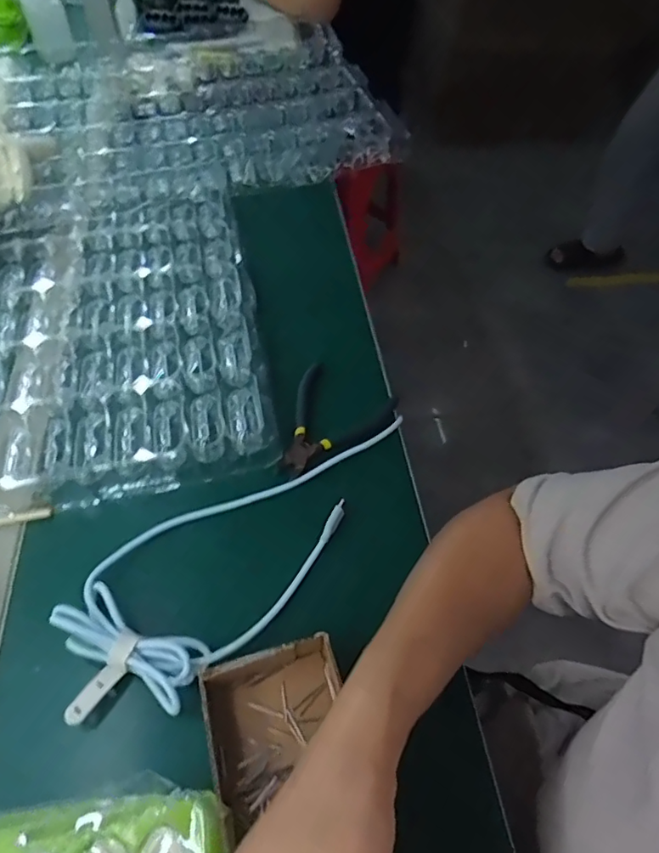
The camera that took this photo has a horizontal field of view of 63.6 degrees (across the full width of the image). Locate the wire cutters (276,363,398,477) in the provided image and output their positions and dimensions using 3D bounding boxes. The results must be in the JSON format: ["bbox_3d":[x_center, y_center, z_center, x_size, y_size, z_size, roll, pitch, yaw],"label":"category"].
[{"bbox_3d":[0.002,-0.002,0.454,0.085,0.015,0.119,20,54,13],"label":"wire cutters"}]

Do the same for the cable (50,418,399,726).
[{"bbox_3d":[-0.059,0.067,0.381,0.108,0.035,0.300,34,59,22],"label":"cable"}]

